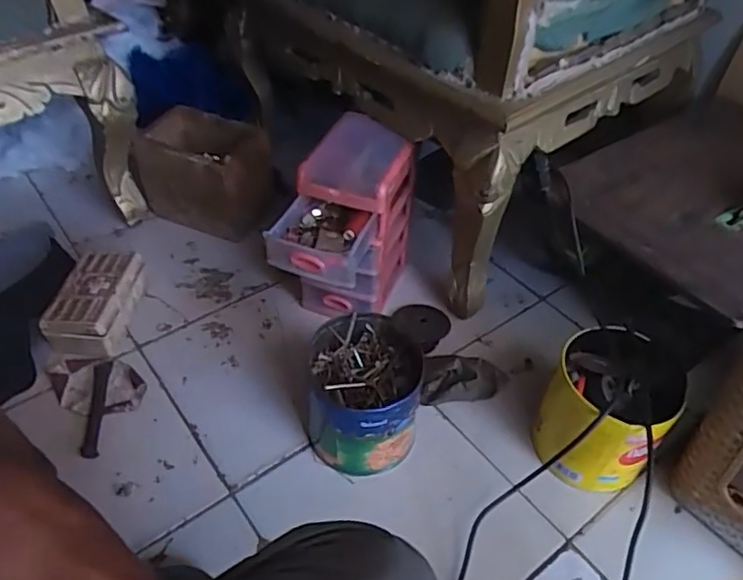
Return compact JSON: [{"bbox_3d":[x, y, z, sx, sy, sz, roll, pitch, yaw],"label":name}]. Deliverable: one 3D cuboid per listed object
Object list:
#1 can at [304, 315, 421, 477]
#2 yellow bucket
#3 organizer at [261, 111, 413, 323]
[{"bbox_3d":[-0.010,0.137,0.781,0.134,0.139,0.157,4,44,1],"label":"can"},{"bbox_3d":[0.295,0.160,0.762,0.146,0.148,0.164,22,48,19],"label":"yellow bucket"},{"bbox_3d":[-0.038,-0.077,0.893,0.141,0.277,0.246,14,46,12],"label":"organizer"}]

